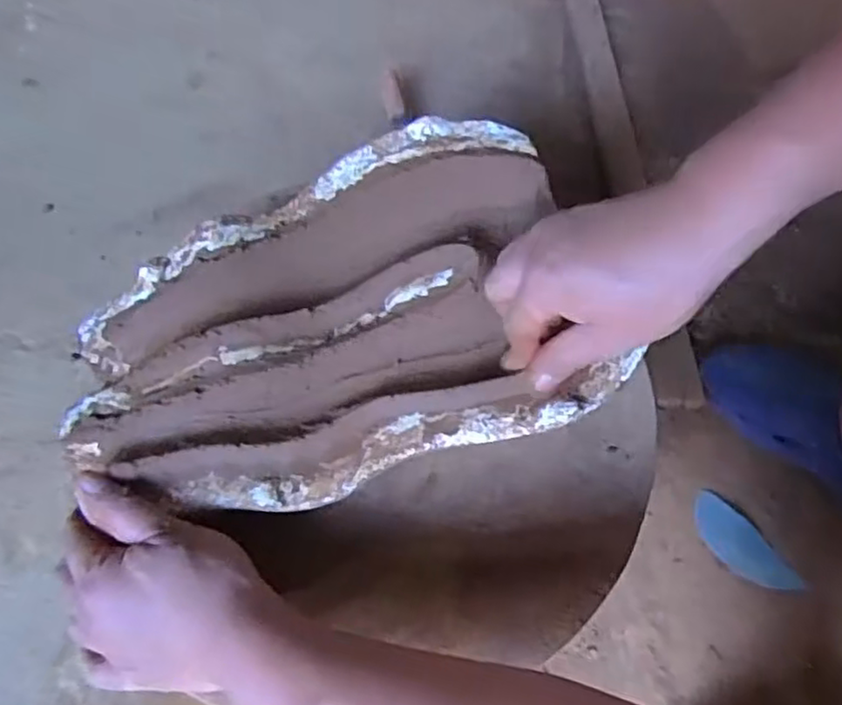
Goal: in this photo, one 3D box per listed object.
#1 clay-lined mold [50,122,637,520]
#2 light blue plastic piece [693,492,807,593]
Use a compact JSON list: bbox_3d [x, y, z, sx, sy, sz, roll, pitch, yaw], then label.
[{"bbox_3d":[-0.058,-0.026,0.441,0.321,0.041,0.225,-15,64,-4],"label":"clay-lined mold"},{"bbox_3d":[0.319,0.193,0.677,0.048,0.004,0.117,-34,60,-3],"label":"light blue plastic piece"}]

